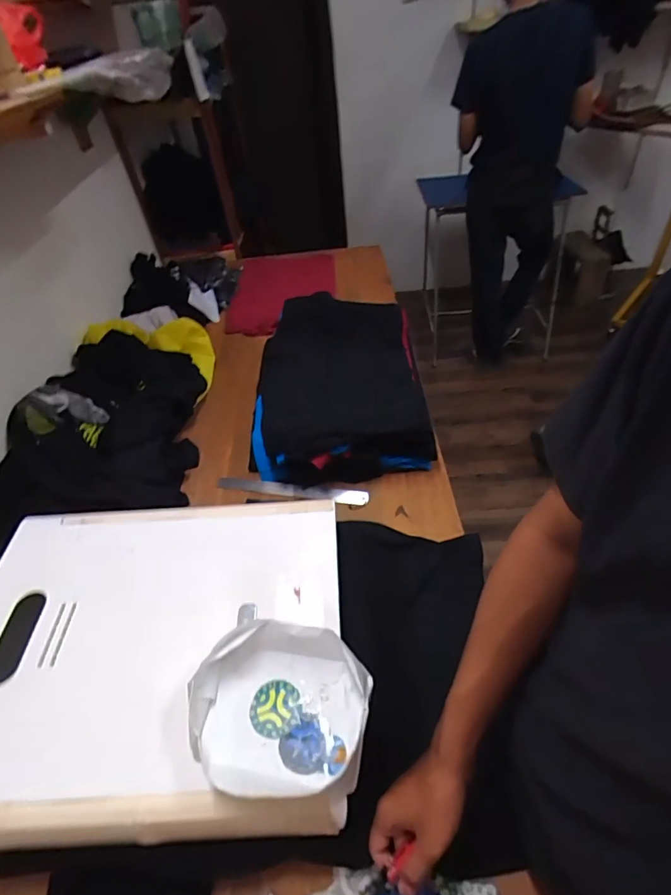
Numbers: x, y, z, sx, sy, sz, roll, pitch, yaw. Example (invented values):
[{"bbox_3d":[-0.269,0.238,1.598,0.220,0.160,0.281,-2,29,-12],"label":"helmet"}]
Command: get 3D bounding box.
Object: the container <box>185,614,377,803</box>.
[{"bbox_3d":[-0.060,0.277,0.496,0.186,0.050,0.154,-1,45,6],"label":"container"}]

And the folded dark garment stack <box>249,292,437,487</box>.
[{"bbox_3d":[0.000,-0.154,1.058,0.378,0.161,0.478,-5,45,2],"label":"folded dark garment stack"}]

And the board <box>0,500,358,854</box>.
[{"bbox_3d":[-0.242,0.246,0.587,0.492,0.038,0.394,-3,46,-1],"label":"board"}]

